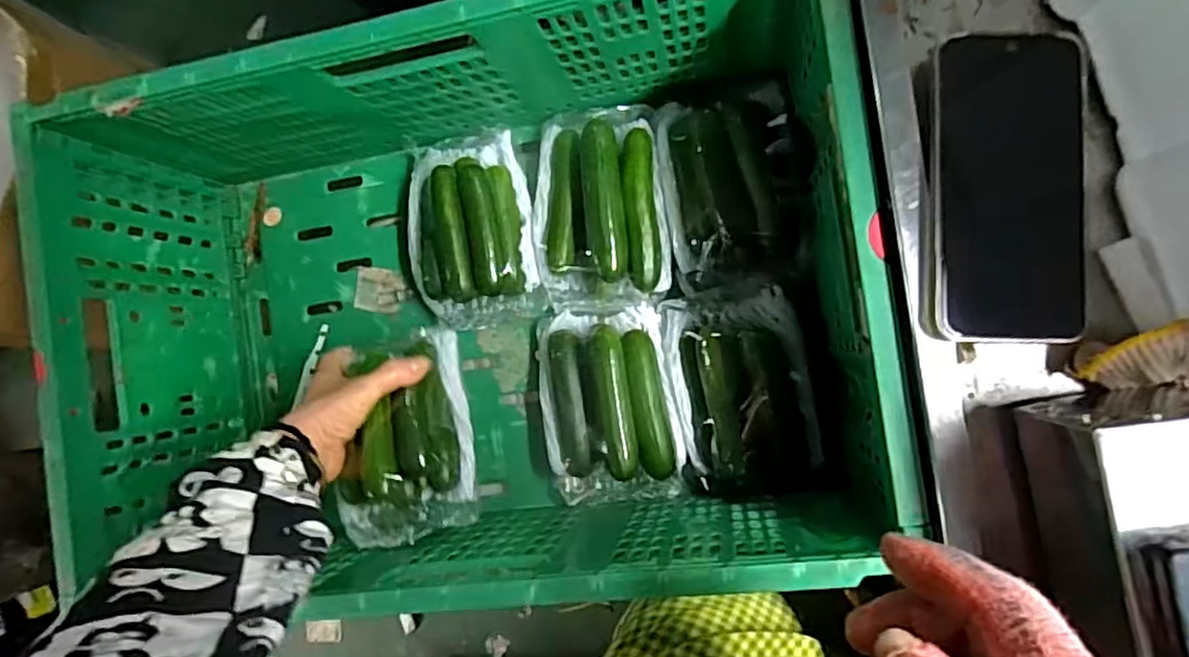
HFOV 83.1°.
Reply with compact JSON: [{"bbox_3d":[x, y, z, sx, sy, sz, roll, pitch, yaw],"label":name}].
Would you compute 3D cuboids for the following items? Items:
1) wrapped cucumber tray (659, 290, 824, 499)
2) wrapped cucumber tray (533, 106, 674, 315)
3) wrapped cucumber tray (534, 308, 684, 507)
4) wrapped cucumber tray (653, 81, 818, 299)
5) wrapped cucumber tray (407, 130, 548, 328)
[{"bbox_3d":[0.124,0.056,0.569,0.117,0.043,0.173,-10,88,10],"label":"wrapped cucumber tray"},{"bbox_3d":[0.001,-0.107,0.591,0.119,0.061,0.179,-6,89,10],"label":"wrapped cucumber tray"},{"bbox_3d":[0.010,0.068,0.590,0.118,0.063,0.168,-8,88,10],"label":"wrapped cucumber tray"},{"bbox_3d":[0.123,-0.121,0.571,0.123,0.042,0.168,-9,88,10],"label":"wrapped cucumber tray"},{"bbox_3d":[-0.117,-0.092,0.621,0.119,0.058,0.175,-10,88,10],"label":"wrapped cucumber tray"}]

